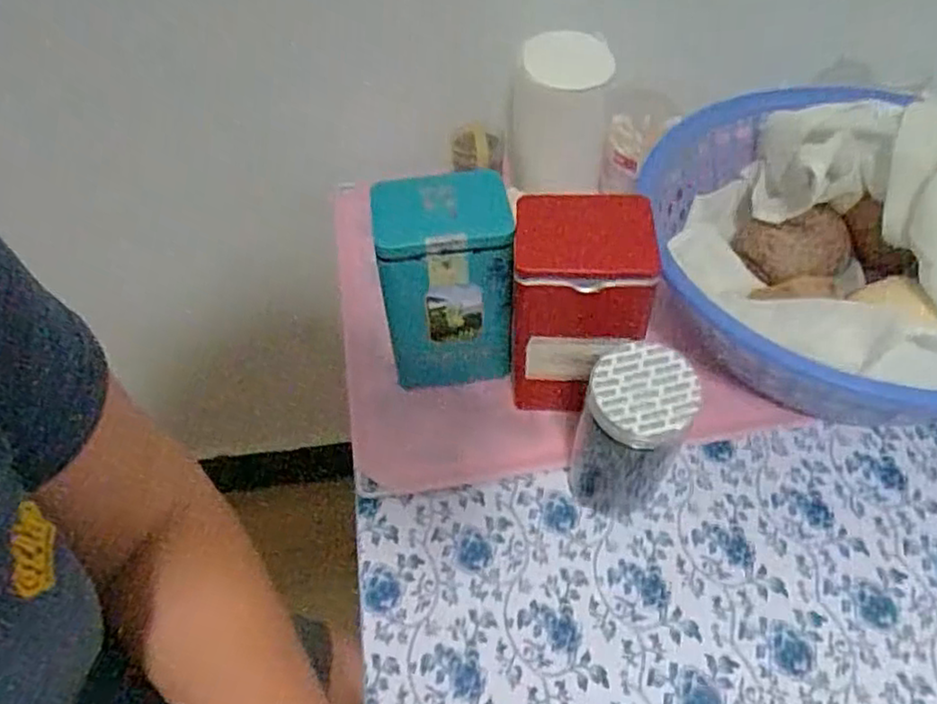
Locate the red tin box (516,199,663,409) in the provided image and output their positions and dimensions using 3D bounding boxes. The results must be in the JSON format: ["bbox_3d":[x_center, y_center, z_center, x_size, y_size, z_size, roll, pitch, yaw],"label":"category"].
[{"bbox_3d":[0.070,-0.027,0.453,0.082,0.143,0.076,1,51,4],"label":"red tin box"}]

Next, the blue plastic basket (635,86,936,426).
[{"bbox_3d":[0.280,-0.074,0.469,0.296,0.117,0.278,5,52,7],"label":"blue plastic basket"}]

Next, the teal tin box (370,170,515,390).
[{"bbox_3d":[-0.015,-0.044,0.467,0.083,0.151,0.062,-5,51,-1],"label":"teal tin box"}]

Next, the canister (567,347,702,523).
[{"bbox_3d":[0.092,0.049,0.401,0.060,0.117,0.056,-2,51,2],"label":"canister"}]

